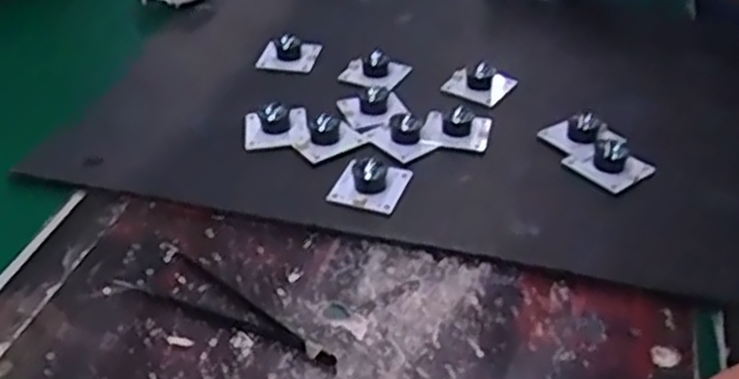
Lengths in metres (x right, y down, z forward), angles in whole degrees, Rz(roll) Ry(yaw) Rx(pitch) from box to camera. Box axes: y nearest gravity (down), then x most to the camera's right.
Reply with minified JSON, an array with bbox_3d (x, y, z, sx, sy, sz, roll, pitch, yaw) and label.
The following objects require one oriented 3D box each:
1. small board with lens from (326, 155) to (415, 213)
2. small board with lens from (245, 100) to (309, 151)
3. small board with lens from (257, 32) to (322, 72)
[{"bbox_3d":[0.000,-0.007,0.487,0.043,0.018,0.041,13,40,15],"label":"small board with lens"},{"bbox_3d":[-0.065,-0.050,0.544,0.043,0.025,0.054,-4,38,-5],"label":"small board with lens"},{"bbox_3d":[-0.065,-0.112,0.628,0.045,0.025,0.038,10,39,11],"label":"small board with lens"}]

